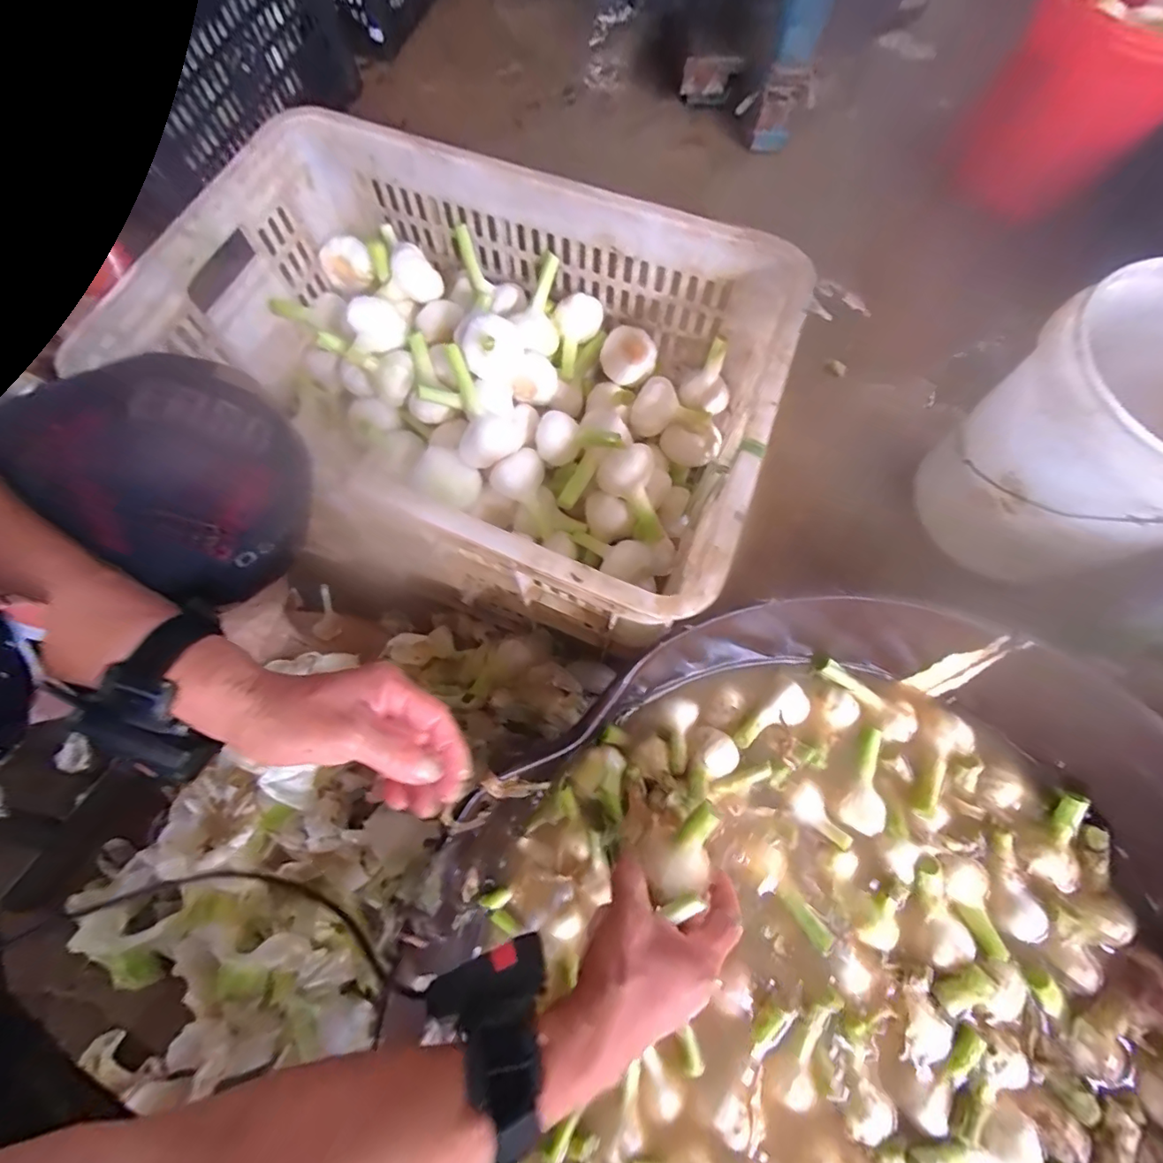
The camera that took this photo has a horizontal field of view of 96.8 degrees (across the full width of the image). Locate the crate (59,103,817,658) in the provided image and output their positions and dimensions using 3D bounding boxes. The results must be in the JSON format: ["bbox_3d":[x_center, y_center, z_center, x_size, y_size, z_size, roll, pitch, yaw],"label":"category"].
[{"bbox_3d":[-0.099,-0.185,0.496,0.516,0.178,0.343,21,73,6],"label":"crate"}]

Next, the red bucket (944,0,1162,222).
[{"bbox_3d":[0.777,-0.759,0.799,0.268,0.299,0.268,0,72,-1],"label":"red bucket"}]

